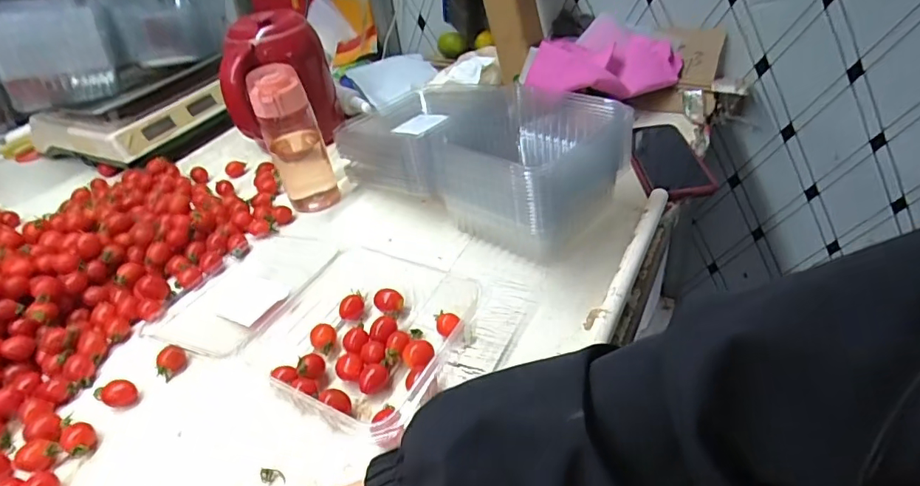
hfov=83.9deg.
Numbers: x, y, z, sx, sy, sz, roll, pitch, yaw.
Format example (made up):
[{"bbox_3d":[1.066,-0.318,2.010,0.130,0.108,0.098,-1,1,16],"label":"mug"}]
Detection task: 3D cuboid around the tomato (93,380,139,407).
[{"bbox_3d":[-0.322,0.140,0.480,0.023,0.023,0.029,24,47,34],"label":"tomato"}]

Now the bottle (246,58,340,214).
[{"bbox_3d":[-0.212,-0.132,0.659,0.072,0.174,0.056,-17,39,-12],"label":"bottle"}]

